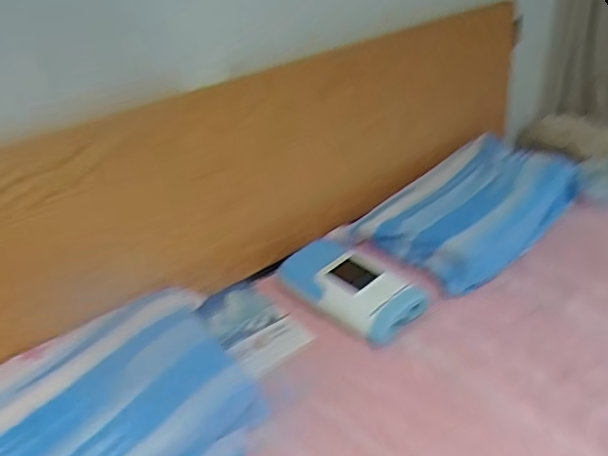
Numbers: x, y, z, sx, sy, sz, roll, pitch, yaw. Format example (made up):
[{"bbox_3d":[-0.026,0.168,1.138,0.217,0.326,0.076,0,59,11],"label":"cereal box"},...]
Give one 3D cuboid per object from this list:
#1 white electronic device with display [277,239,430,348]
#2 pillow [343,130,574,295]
[{"bbox_3d":[0.087,0.115,1.171,0.167,0.057,0.299,-27,40,-31],"label":"white electronic device with display"},{"bbox_3d":[0.411,-0.059,1.384,0.572,0.092,0.335,-27,40,-31],"label":"pillow"}]

